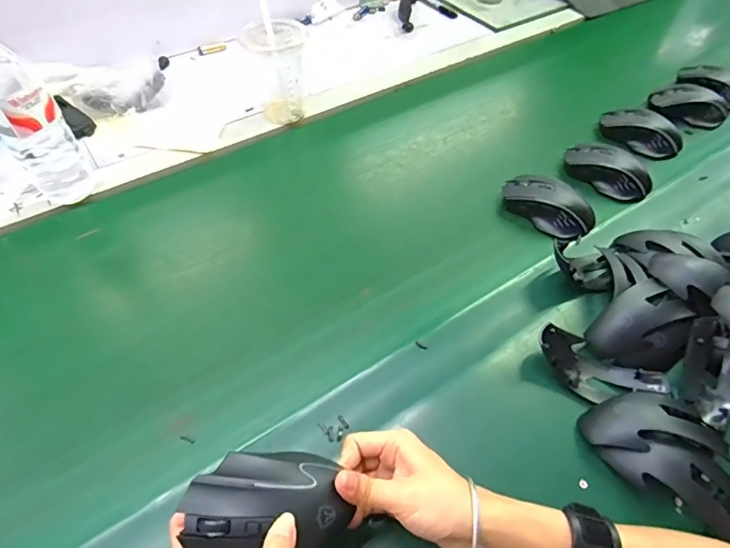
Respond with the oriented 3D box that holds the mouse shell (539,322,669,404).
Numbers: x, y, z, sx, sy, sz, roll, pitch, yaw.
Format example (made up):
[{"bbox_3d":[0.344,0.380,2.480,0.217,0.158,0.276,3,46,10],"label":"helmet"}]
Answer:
[{"bbox_3d":[0.223,0.095,0.456,0.118,0.037,0.051,28,57,17],"label":"mouse shell"}]

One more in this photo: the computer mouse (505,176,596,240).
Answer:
[{"bbox_3d":[0.232,-0.089,0.603,0.063,0.043,0.117,-36,62,-26],"label":"computer mouse"}]

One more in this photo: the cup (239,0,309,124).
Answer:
[{"bbox_3d":[-0.131,-0.325,0.674,0.092,0.179,0.105,-6,54,-7],"label":"cup"}]

